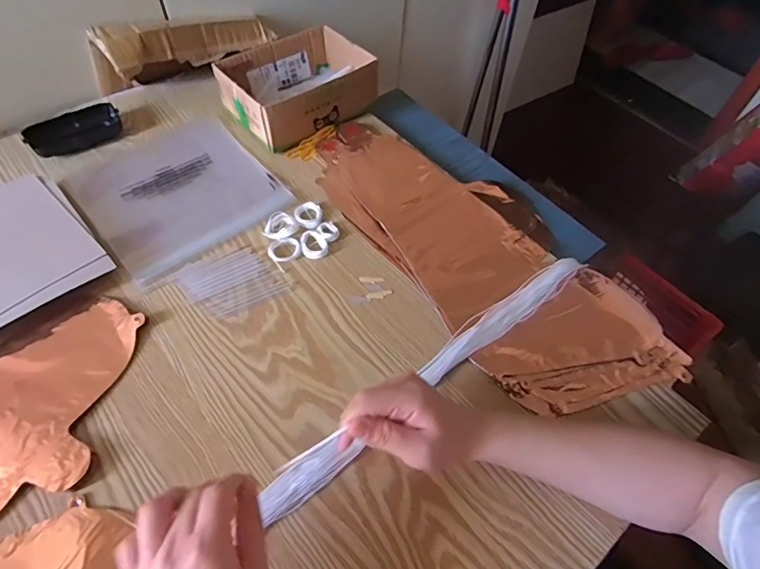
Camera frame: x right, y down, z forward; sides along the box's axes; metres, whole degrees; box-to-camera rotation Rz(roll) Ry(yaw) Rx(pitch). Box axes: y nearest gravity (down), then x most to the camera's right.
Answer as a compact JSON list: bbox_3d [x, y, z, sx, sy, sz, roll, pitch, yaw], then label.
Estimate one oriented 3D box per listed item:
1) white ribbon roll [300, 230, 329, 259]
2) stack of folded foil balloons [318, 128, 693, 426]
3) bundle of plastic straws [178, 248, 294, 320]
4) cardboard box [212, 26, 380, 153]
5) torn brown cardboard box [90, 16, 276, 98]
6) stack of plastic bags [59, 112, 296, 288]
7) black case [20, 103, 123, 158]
[{"bbox_3d":[-0.073,-0.045,0.527,0.030,0.008,0.033,2,55,-2],"label":"white ribbon roll"},{"bbox_3d":[0.114,-0.053,0.542,0.202,0.020,0.451,-30,62,-21],"label":"stack of folded foil balloons"},{"bbox_3d":[-0.153,-0.005,0.501,0.098,0.004,0.080,-26,61,-19],"label":"bundle of plastic straws"},{"bbox_3d":[-0.110,-0.268,0.639,0.181,0.065,0.134,-35,64,-24],"label":"cardboard box"},{"bbox_3d":[-0.274,-0.342,0.671,0.251,0.082,0.070,-36,64,-24],"label":"torn brown cardboard box"},{"bbox_3d":[-0.243,-0.116,0.570,0.201,0.008,0.205,-36,65,-24],"label":"stack of plastic bags"},{"bbox_3d":[-0.388,-0.197,0.603,0.107,0.026,0.042,-30,62,-22],"label":"black case"}]

